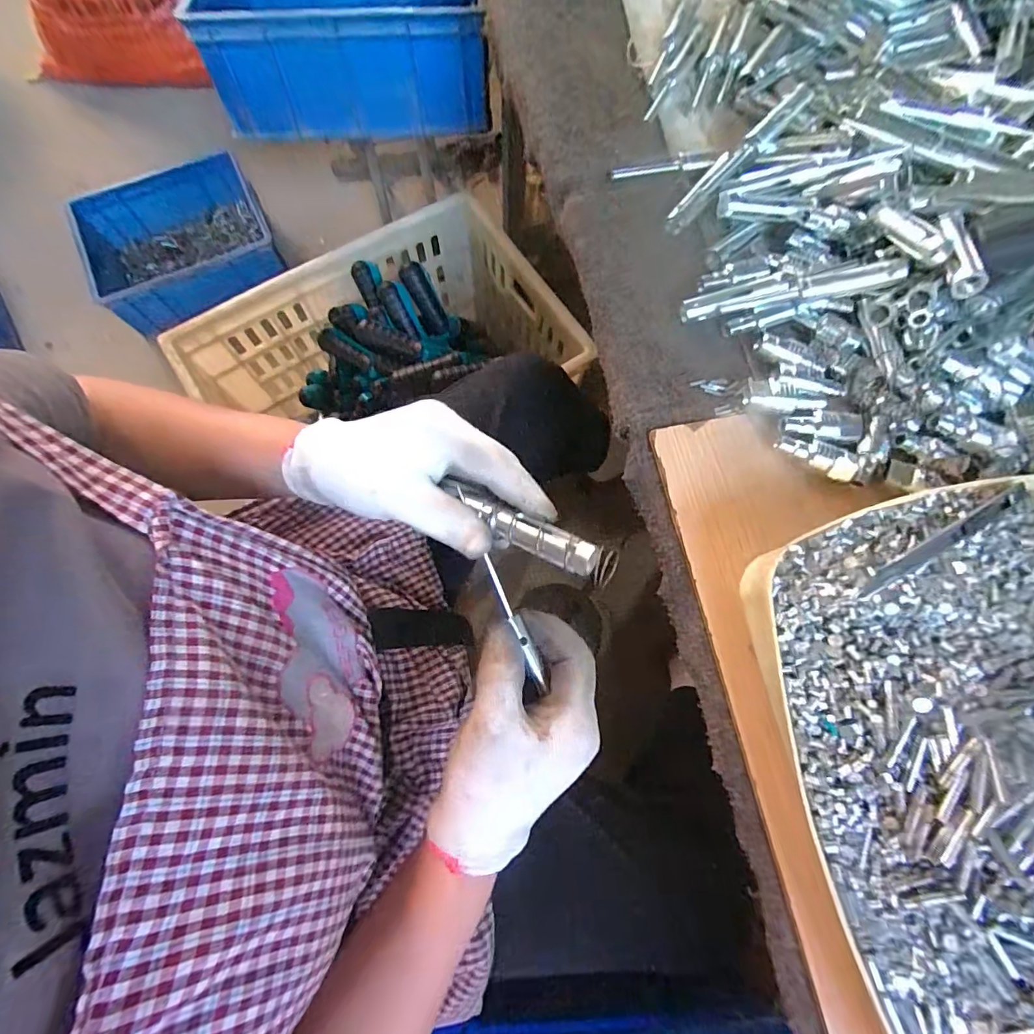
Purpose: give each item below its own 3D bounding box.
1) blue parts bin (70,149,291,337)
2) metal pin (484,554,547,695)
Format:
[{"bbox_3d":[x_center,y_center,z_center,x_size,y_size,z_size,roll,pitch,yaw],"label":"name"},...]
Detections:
[{"bbox_3d":[-0.687,-0.539,1.003,0.365,0.136,0.286,-27,78,-8],"label":"blue parts bin"},{"bbox_3d":[-0.001,0.061,0.284,0.007,0.004,0.081,-24,89,-7],"label":"metal pin"}]

